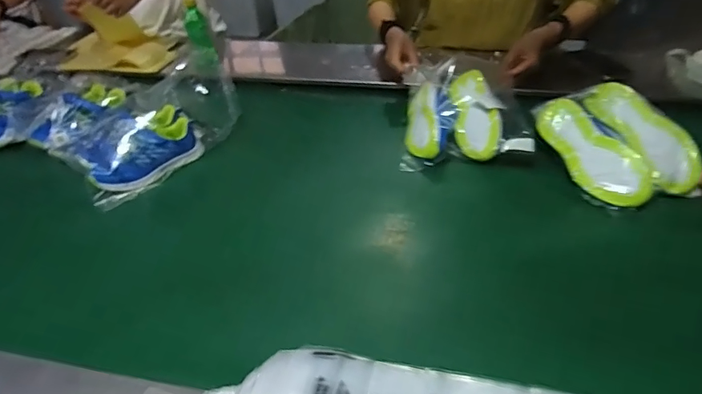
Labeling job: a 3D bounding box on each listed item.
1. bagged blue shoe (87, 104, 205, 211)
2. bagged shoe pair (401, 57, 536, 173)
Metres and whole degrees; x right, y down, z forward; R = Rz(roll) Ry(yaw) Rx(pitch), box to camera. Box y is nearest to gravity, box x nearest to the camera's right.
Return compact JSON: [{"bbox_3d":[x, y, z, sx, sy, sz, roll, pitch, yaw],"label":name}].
[{"bbox_3d":[-0.390,-0.093,0.850,0.220,0.095,0.115,-27,45,-29],"label":"bagged blue shoe"},{"bbox_3d":[0.224,-0.162,0.884,0.224,0.117,0.243,6,38,9],"label":"bagged shoe pair"}]

